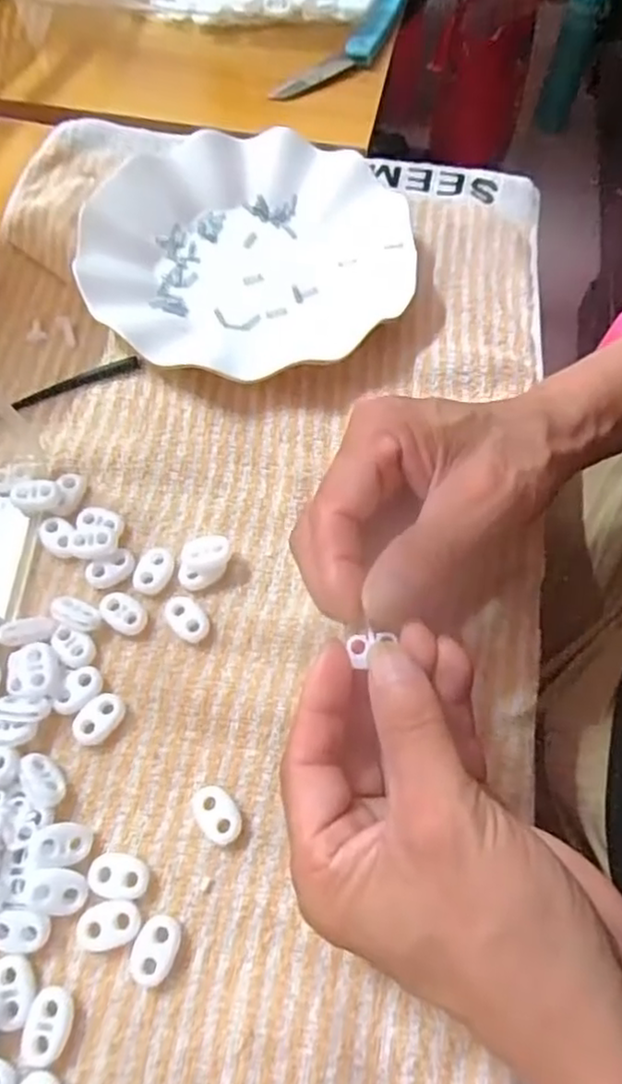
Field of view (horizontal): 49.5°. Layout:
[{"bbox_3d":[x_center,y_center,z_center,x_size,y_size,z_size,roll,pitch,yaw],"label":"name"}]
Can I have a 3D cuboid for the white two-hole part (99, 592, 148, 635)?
[{"bbox_3d":[-0.083,0.031,0.298,0.022,0.004,0.015,30,68,12],"label":"white two-hole part"}]

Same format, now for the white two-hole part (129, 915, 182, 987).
[{"bbox_3d":[-0.056,0.147,0.244,0.016,0.006,0.021,22,66,8],"label":"white two-hole part"}]

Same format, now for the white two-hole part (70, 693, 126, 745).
[{"bbox_3d":[-0.087,0.073,0.278,0.015,0.005,0.022,41,70,16],"label":"white two-hole part"}]

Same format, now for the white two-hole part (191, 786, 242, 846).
[{"bbox_3d":[-0.037,0.106,0.264,0.015,0.005,0.023,-40,72,-18],"label":"white two-hole part"}]

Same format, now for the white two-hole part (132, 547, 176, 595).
[{"bbox_3d":[-0.072,0.013,0.305,0.015,0.004,0.022,13,65,5],"label":"white two-hole part"}]

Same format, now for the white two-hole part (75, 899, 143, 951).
[{"bbox_3d":[-0.074,0.139,0.245,0.023,0.004,0.016,-10,66,-6],"label":"white two-hole part"}]

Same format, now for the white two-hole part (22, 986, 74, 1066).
[{"bbox_3d":[-0.091,0.167,0.233,0.015,0.004,0.022,12,65,4],"label":"white two-hole part"}]

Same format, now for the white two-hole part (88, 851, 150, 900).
[{"bbox_3d":[-0.072,0.125,0.252,0.022,0.004,0.015,6,65,1],"label":"white two-hole part"}]

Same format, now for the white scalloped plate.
[{"bbox_3d":[-0.035,-0.165,0.383,0.178,0.021,0.181,1,65,-1],"label":"white scalloped plate"}]

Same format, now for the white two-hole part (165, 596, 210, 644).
[{"bbox_3d":[-0.055,0.035,0.299,0.015,0.005,0.023,-37,71,-17],"label":"white two-hole part"}]

